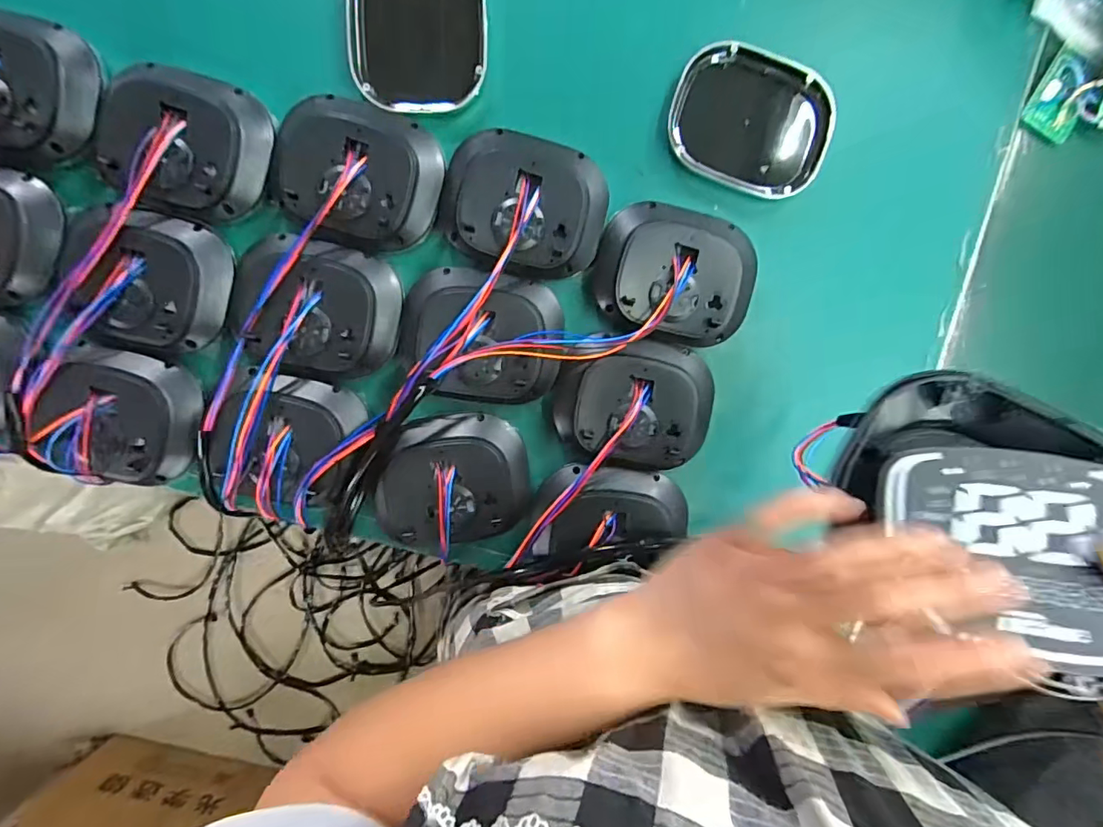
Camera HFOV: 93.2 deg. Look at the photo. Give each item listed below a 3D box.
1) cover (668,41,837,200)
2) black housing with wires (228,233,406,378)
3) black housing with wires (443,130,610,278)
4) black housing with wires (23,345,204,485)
[{"bbox_3d":[0.181,-0.264,0.473,0.143,0.021,0.121,20,92,-3],"label":"cover"},{"bbox_3d":[-0.204,-0.090,0.440,0.138,0.033,0.111,12,92,-3],"label":"black housing with wires"},{"bbox_3d":[-0.023,-0.180,0.454,0.138,0.032,0.113,15,92,-3],"label":"black housing with wires"},{"bbox_3d":[-0.369,0.002,0.441,0.120,0.029,0.108,14,92,-3],"label":"black housing with wires"}]

